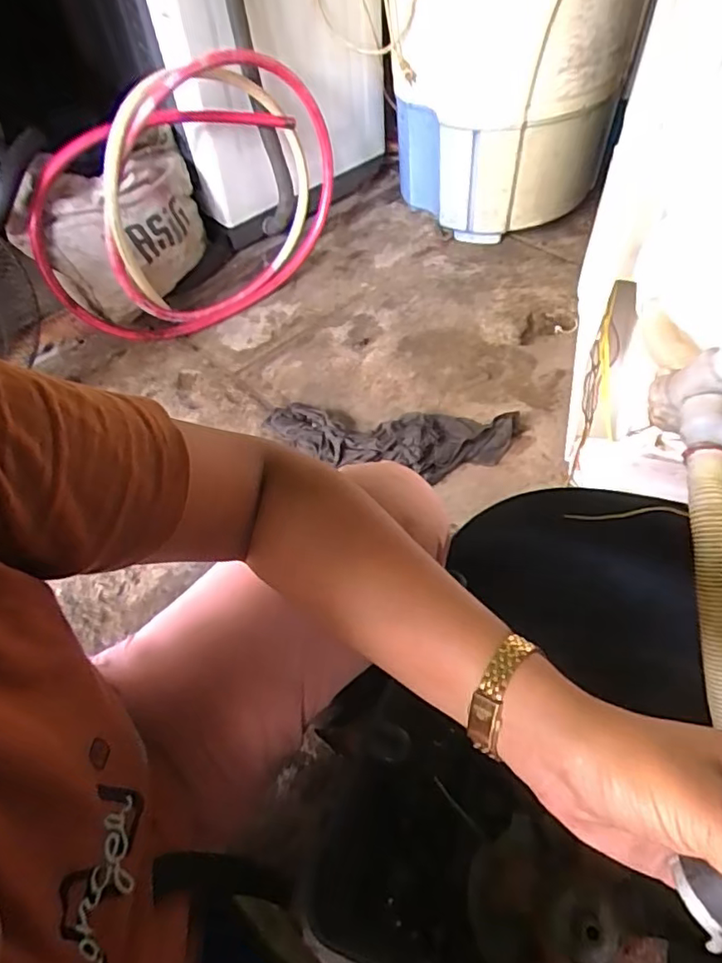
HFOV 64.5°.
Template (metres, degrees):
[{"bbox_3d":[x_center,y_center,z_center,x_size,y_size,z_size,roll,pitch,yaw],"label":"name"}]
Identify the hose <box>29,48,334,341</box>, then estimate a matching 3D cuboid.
[{"bbox_3d":[-0.331,-0.569,1.179,0.673,0.486,0.153,-29,56,-16],"label":"hose"}]

